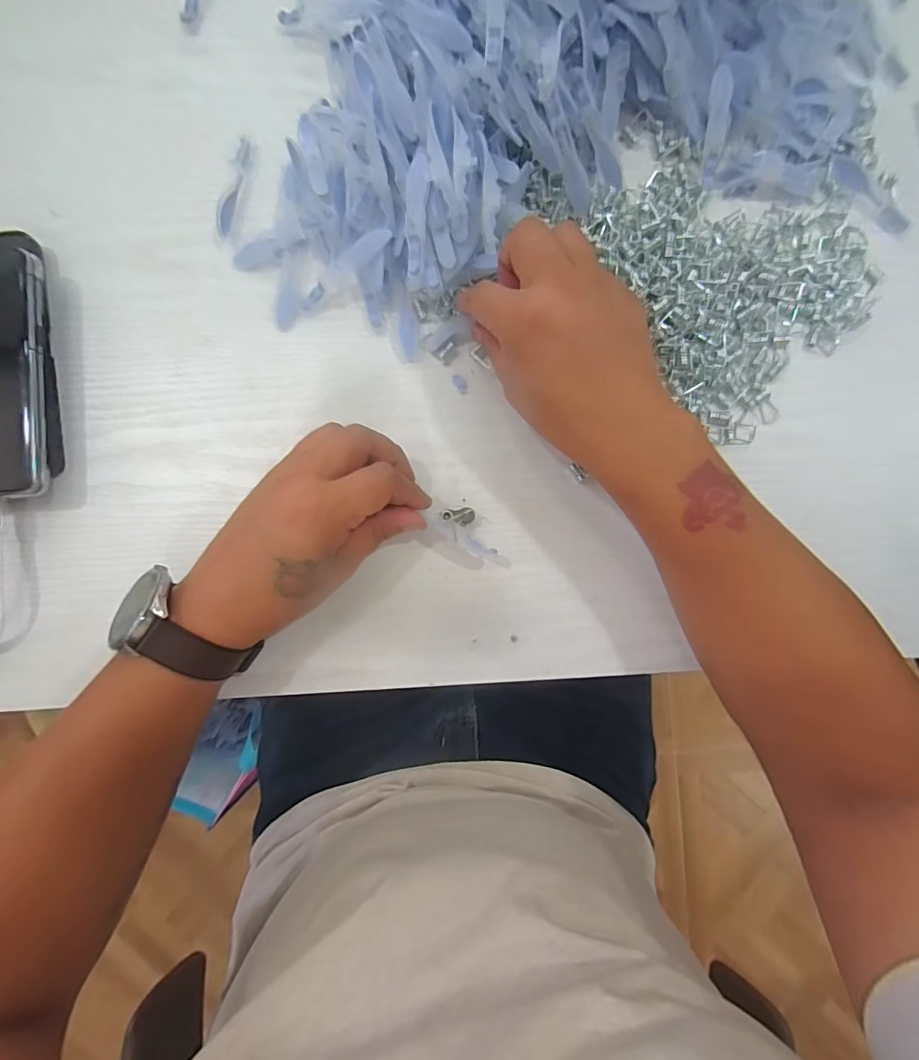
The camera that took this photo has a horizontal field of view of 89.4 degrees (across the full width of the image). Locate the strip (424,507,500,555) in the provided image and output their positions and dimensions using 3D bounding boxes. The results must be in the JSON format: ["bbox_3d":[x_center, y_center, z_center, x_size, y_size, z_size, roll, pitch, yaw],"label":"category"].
[{"bbox_3d":[0.004,-0.002,0.308,0.051,0.016,0.026,27,85,-1],"label":"strip"}]

